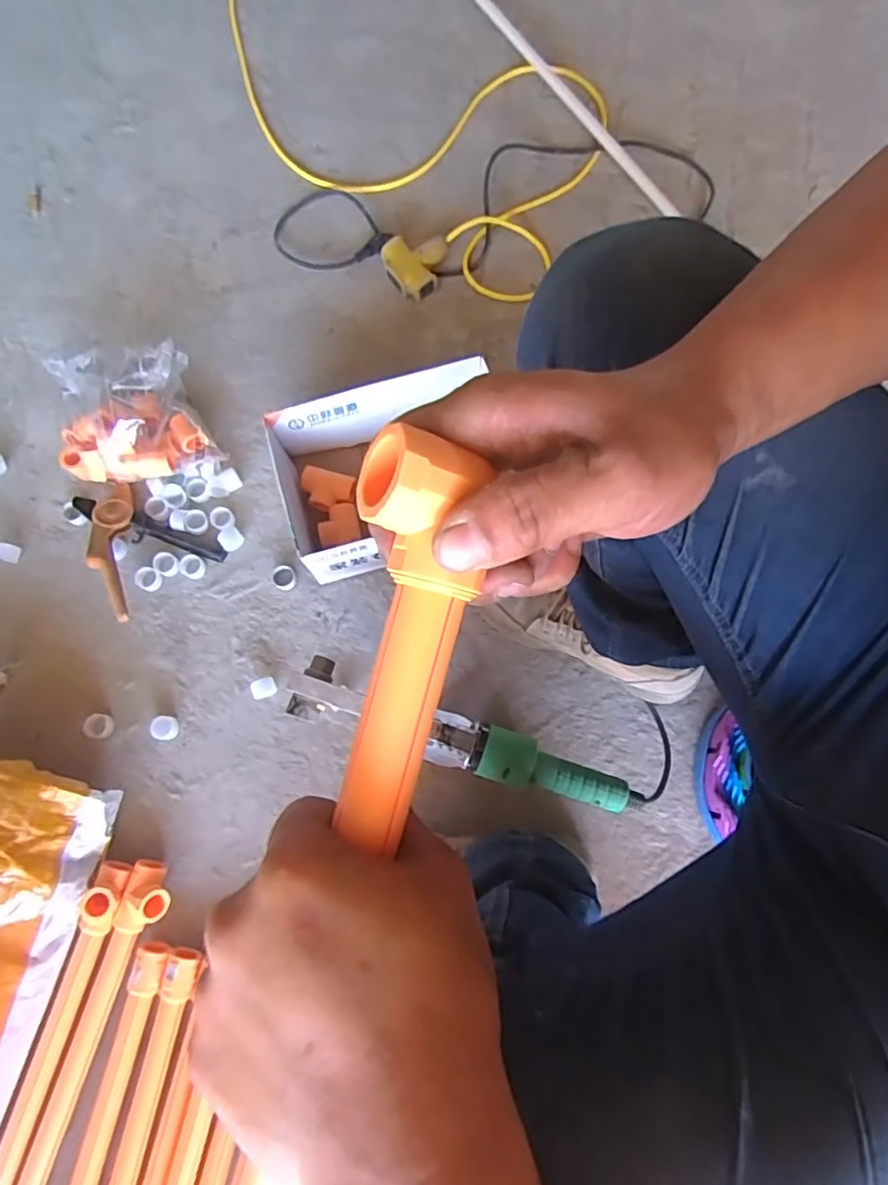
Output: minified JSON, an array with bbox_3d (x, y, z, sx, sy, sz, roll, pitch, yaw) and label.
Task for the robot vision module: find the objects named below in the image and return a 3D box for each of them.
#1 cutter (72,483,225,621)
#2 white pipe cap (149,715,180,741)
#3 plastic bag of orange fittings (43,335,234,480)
[{"bbox_3d":[-0.391,-0.072,0.781,0.132,0.048,0.182,-41,79,-8],"label":"cutter"},{"bbox_3d":[-0.333,0.161,0.737,0.030,0.012,0.028,3,77,2],"label":"white pipe cap"},{"bbox_3d":[-0.401,-0.228,0.794,0.205,0.100,0.165,-6,77,0],"label":"plastic bag of orange fittings"}]

